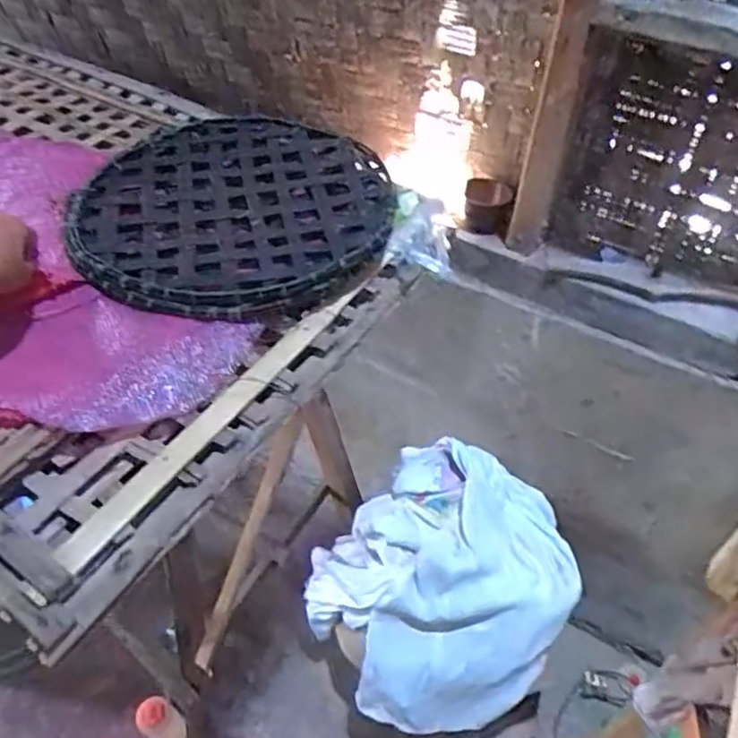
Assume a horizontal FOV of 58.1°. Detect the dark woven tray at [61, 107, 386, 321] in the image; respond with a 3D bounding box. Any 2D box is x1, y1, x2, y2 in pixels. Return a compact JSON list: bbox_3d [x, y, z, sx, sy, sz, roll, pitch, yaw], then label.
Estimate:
[{"bbox_3d":[-0.156,-0.190,0.766,0.348,0.033,0.377,5,45,2],"label":"dark woven tray"}]

